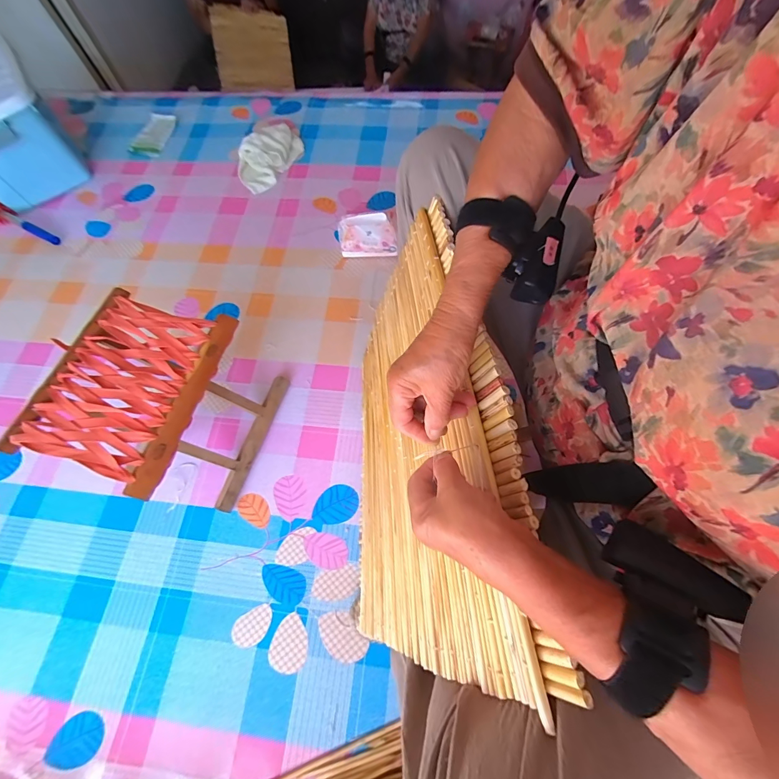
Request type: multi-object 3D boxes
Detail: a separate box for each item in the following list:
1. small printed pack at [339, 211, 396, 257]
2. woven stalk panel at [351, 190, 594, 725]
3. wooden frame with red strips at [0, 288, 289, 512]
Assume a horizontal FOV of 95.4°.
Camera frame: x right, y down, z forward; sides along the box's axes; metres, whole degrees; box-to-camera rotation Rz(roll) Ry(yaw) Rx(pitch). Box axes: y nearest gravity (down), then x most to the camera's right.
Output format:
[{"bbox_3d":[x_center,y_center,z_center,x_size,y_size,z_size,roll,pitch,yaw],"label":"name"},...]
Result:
[{"bbox_3d":[-0.054,-0.378,0.874,0.145,0.085,0.059,2,68,4],"label":"small printed pack"},{"bbox_3d":[0.011,0.073,0.499,0.026,0.448,0.493,5,66,-22],"label":"woven stalk panel"},{"bbox_3d":[-0.383,0.034,0.637,0.246,0.254,0.278,16,68,7],"label":"wooden frame with red strips"}]

